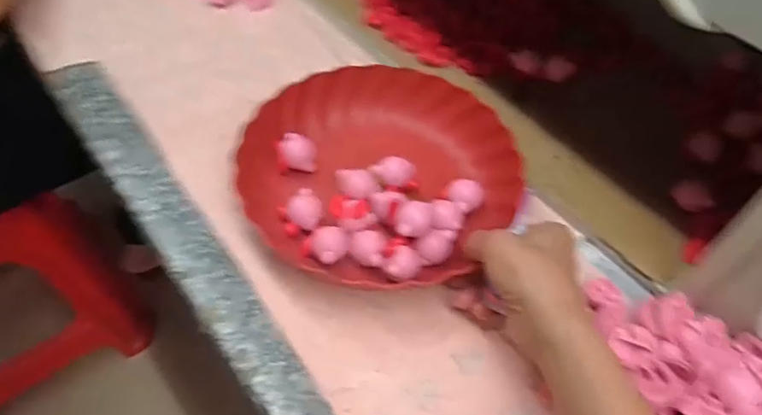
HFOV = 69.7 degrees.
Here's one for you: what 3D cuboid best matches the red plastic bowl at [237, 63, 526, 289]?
[{"bbox_3d":[0.001,-0.031,0.498,0.233,0.058,0.217,1,53,-1],"label":"red plastic bowl"}]

